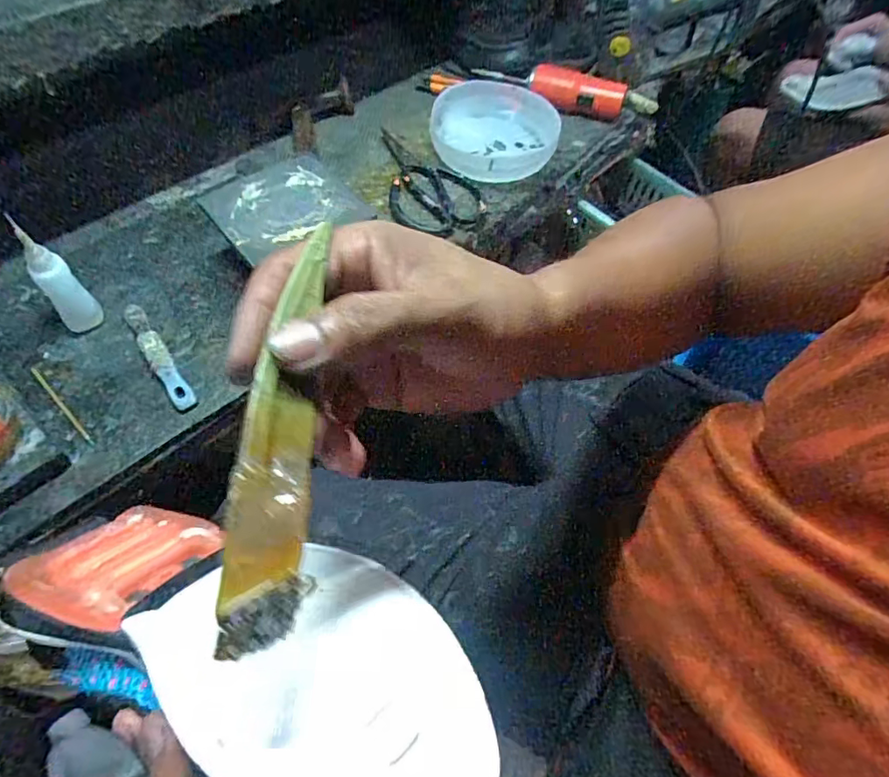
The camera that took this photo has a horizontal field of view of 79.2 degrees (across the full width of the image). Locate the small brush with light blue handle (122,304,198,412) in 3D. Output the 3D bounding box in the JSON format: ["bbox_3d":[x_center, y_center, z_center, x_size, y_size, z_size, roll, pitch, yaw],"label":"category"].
[{"bbox_3d":[-0.252,-0.032,0.469,0.018,0.015,0.137,-31,65,-22],"label":"small brush with light blue handle"}]

